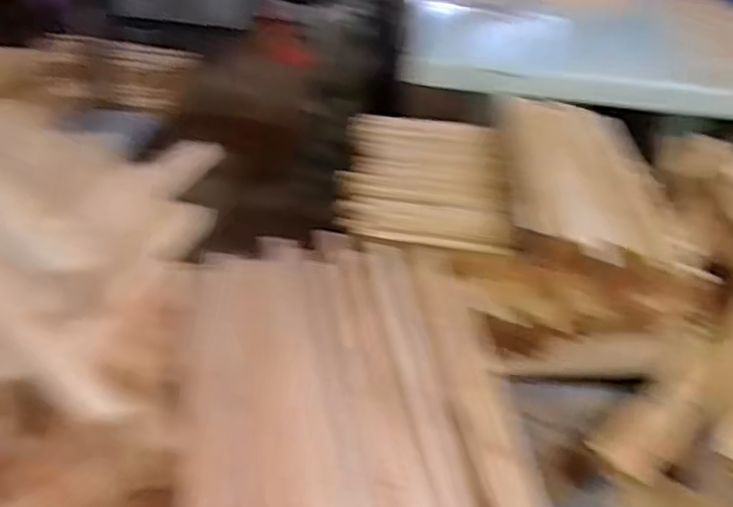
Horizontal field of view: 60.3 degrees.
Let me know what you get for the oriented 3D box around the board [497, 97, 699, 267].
[{"bbox_3d":[0.367,-0.142,1.061,0.264,0.030,0.507,7,35,2],"label":"board"}]

